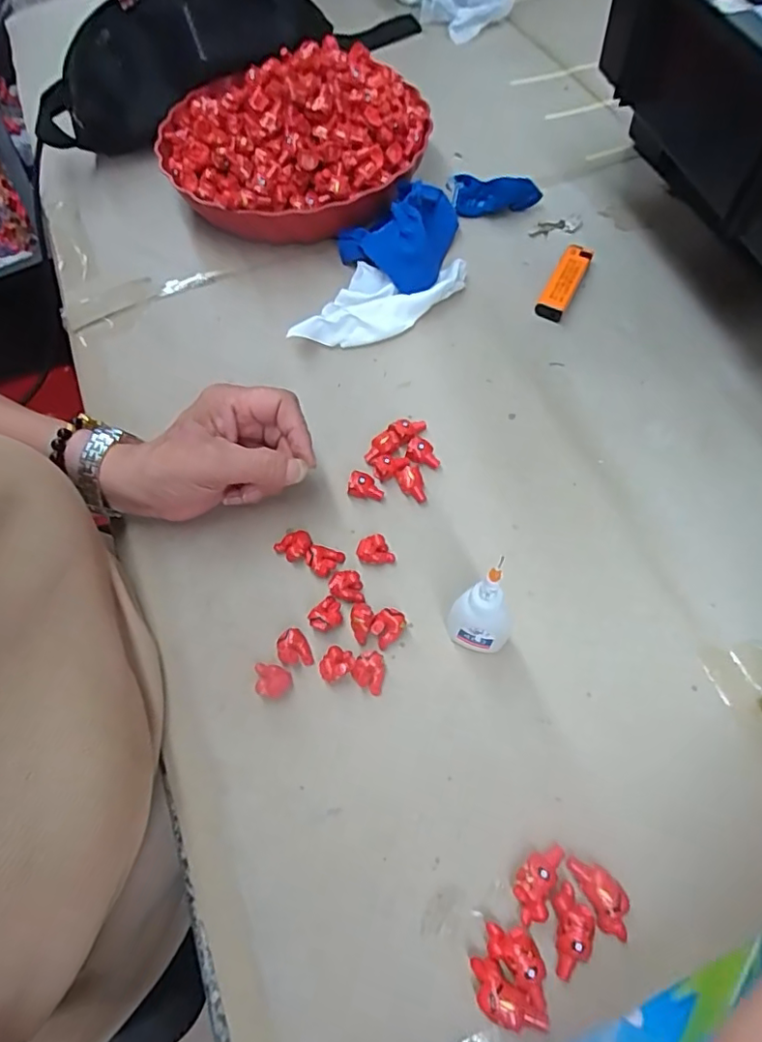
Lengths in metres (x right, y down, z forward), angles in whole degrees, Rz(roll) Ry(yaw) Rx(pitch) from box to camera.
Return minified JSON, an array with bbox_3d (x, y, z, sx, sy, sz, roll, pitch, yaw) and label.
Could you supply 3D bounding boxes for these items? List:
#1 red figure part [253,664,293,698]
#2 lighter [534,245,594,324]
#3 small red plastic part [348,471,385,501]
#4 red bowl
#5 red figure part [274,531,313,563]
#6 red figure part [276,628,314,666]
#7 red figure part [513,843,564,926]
[{"bbox_3d":[-0.065,0.095,0.332,0.023,0.012,0.018,10,64,8],"label":"red figure part"},{"bbox_3d":[0.153,-0.199,0.471,0.023,0.014,0.077,24,67,14],"label":"lighter"},{"bbox_3d":[-0.010,-0.023,0.386,0.023,0.014,0.016,17,65,11],"label":"small red plastic part"},{"bbox_3d":[-0.083,-0.343,0.506,0.241,0.095,0.218,13,65,9],"label":"red bowl"},{"bbox_3d":[-0.056,0.018,0.370,0.023,0.011,0.017,-26,65,-10],"label":"red figure part"},{"bbox_3d":[-0.052,0.077,0.339,0.018,0.013,0.020,-14,64,-4],"label":"red figure part"},{"bbox_3d":[0.077,0.180,0.282,0.018,0.015,0.037,21,66,13],"label":"red figure part"}]

